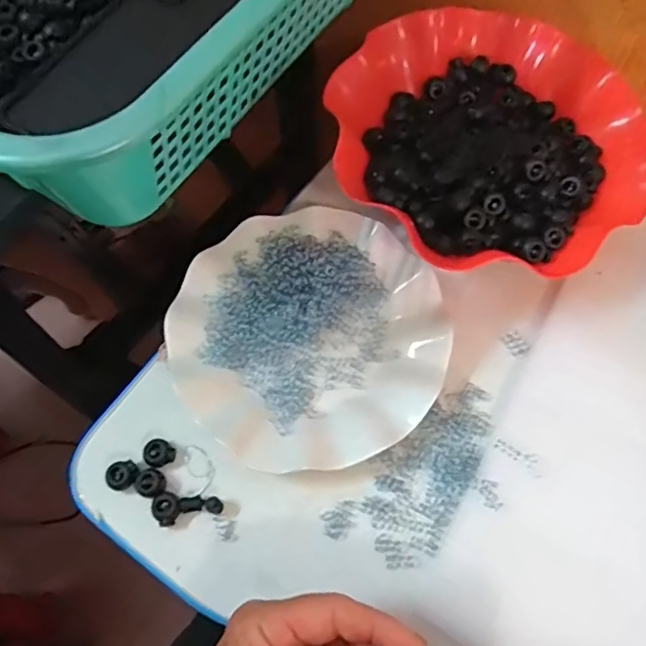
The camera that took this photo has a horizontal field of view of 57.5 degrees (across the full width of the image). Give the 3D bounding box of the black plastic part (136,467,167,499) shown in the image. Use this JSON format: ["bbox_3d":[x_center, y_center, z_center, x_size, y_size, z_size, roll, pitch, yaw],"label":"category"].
[{"bbox_3d":[-0.107,0.100,0.364,0.017,0.012,0.019,-26,68,-11],"label":"black plastic part"}]

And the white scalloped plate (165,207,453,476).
[{"bbox_3d":[-0.009,0.007,0.401,0.178,0.023,0.179,0,66,0],"label":"white scalloped plate"}]

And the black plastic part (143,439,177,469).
[{"bbox_3d":[-0.104,0.083,0.373,0.019,0.006,0.017,38,71,16],"label":"black plastic part"}]

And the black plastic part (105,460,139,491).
[{"bbox_3d":[-0.125,0.095,0.368,0.018,0.011,0.017,0,66,0],"label":"black plastic part"}]

